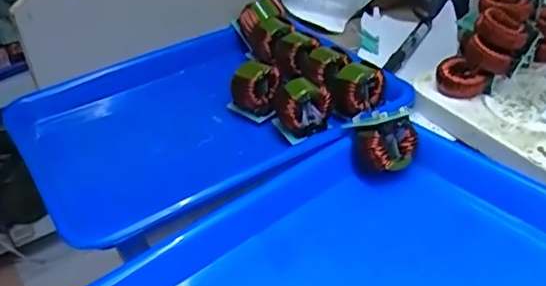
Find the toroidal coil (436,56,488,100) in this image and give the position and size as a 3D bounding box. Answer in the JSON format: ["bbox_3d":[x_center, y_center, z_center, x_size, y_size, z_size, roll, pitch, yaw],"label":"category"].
[{"bbox_3d":[0.168,-0.058,0.514,0.033,0.025,0.034,-4,36,3],"label":"toroidal coil"}]

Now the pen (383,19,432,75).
[{"bbox_3d":[0.157,-0.112,0.640,0.012,0.014,0.127,18,42,30],"label":"pen"}]

